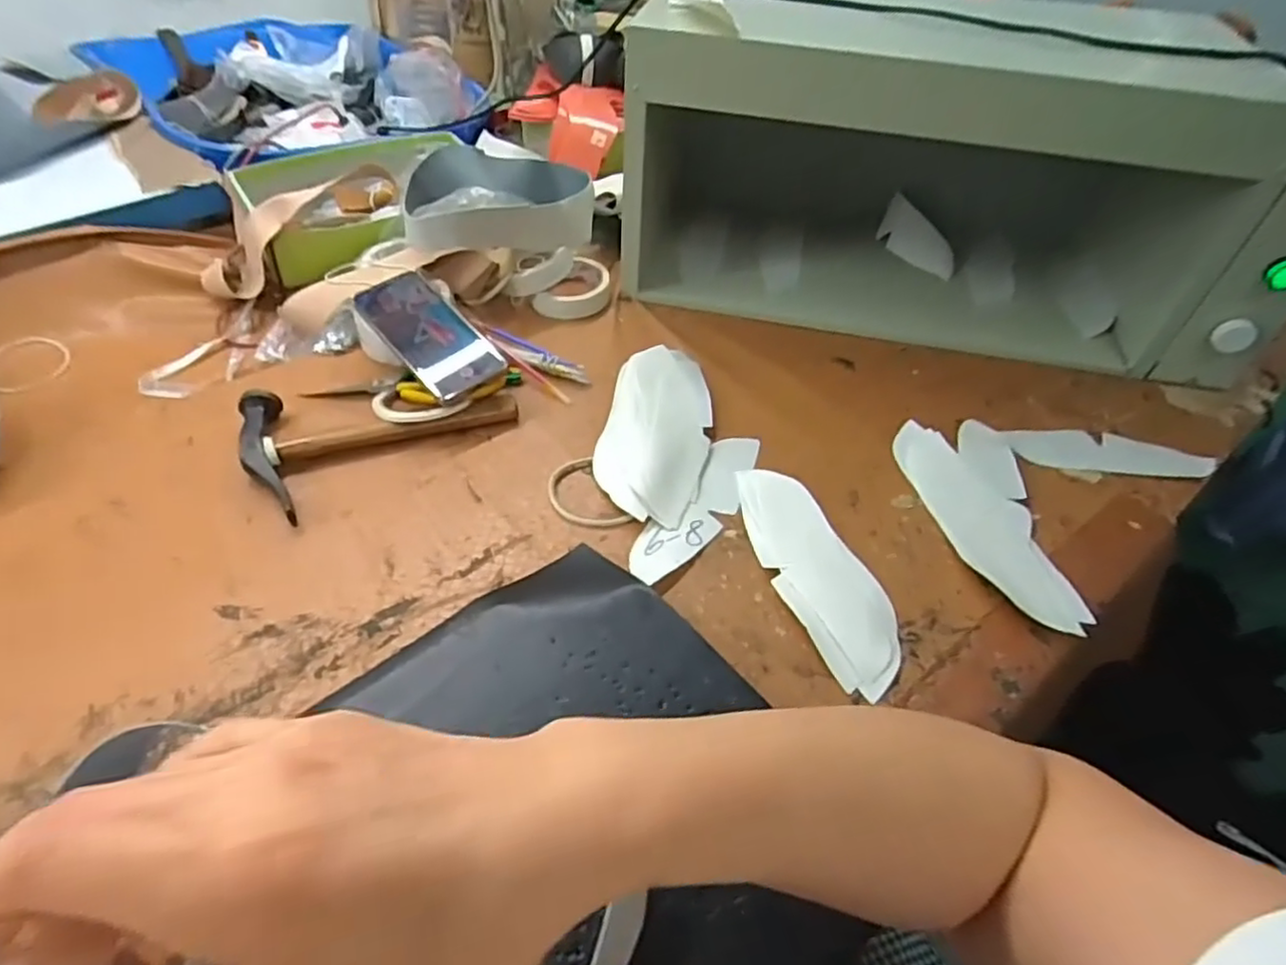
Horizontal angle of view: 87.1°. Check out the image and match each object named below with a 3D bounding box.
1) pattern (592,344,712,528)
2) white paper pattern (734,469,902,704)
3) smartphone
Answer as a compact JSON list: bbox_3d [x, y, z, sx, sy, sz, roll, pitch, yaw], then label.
[{"bbox_3d":[0.014,-0.054,0.636,0.097,0.019,0.212,10,47,5],"label":"pattern"},{"bbox_3d":[0.139,0.068,0.550,0.075,0.014,0.210,-17,51,-14],"label":"white paper pattern"},{"bbox_3d":[-0.205,-0.144,0.652,0.074,0.015,0.154,-35,70,-24],"label":"smartphone"}]

